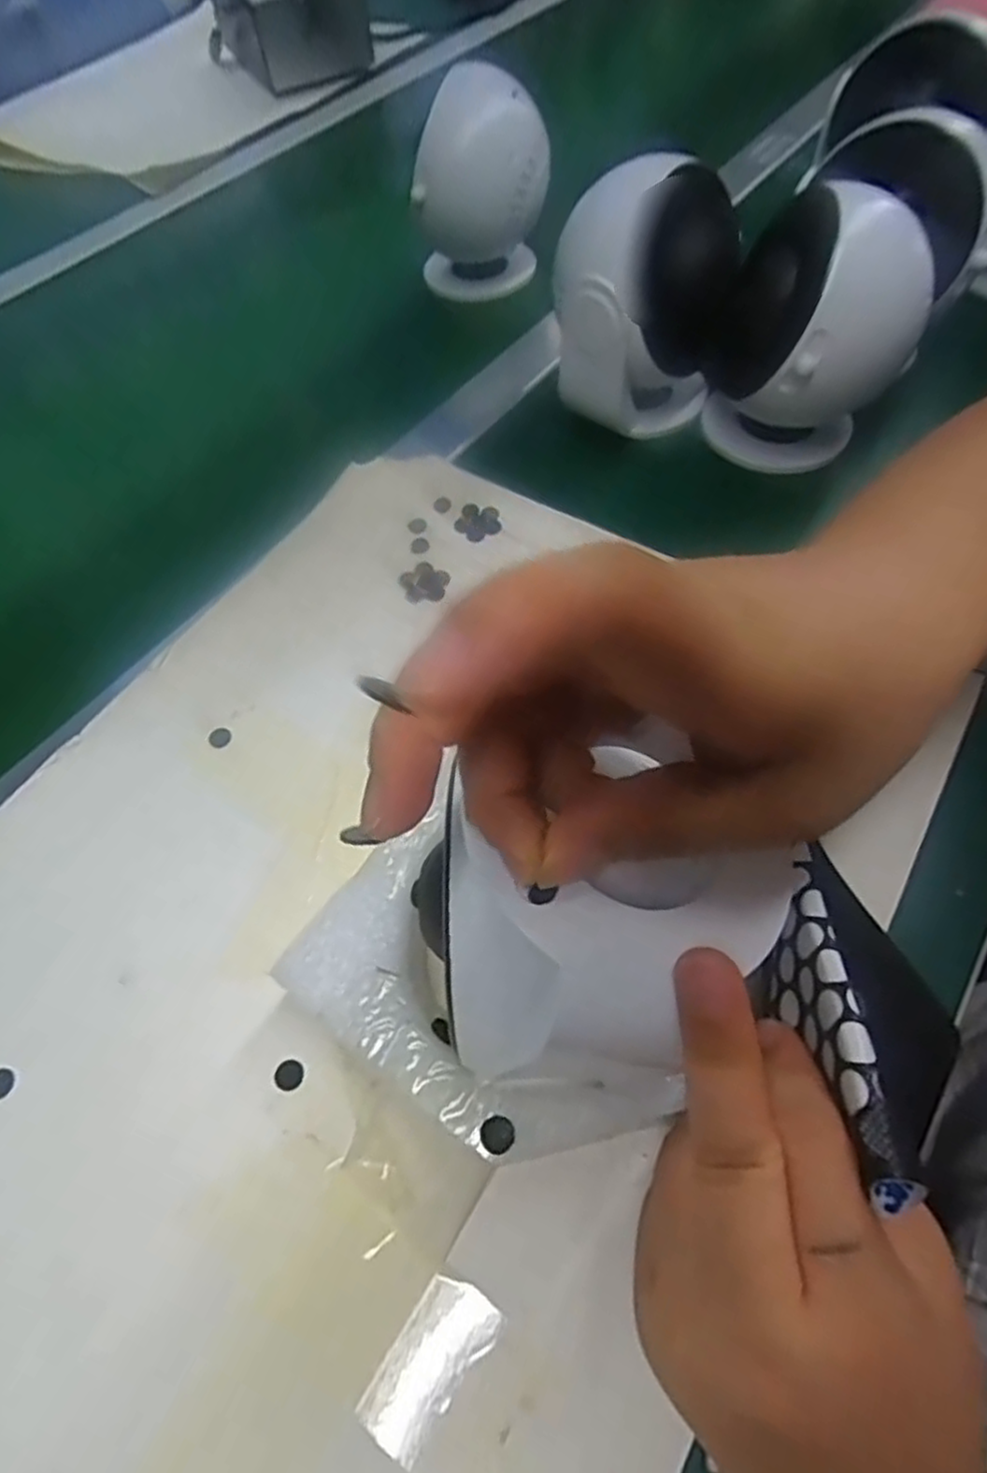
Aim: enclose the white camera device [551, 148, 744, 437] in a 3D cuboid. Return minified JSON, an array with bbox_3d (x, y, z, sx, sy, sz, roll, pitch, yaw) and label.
[{"bbox_3d":[0.084,-0.240,0.403,0.092,0.116,0.077,8,58,10],"label":"white camera device"}]

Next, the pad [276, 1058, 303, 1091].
[{"bbox_3d":[-0.074,0.122,0.262,0.011,0.004,0.010,-2,56,4],"label":"pad"}]

